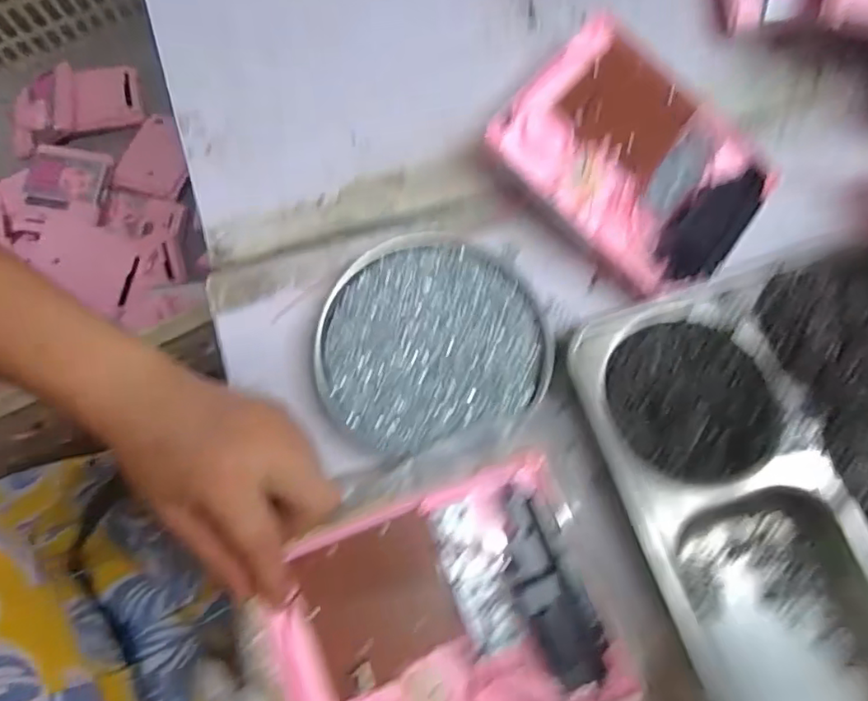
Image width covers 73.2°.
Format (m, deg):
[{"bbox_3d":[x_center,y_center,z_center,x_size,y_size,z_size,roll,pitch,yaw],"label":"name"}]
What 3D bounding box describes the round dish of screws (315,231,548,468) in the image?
[{"bbox_3d":[0.000,-0.005,0.347,0.142,0.027,0.127,-28,80,-6],"label":"round dish of screws"}]

